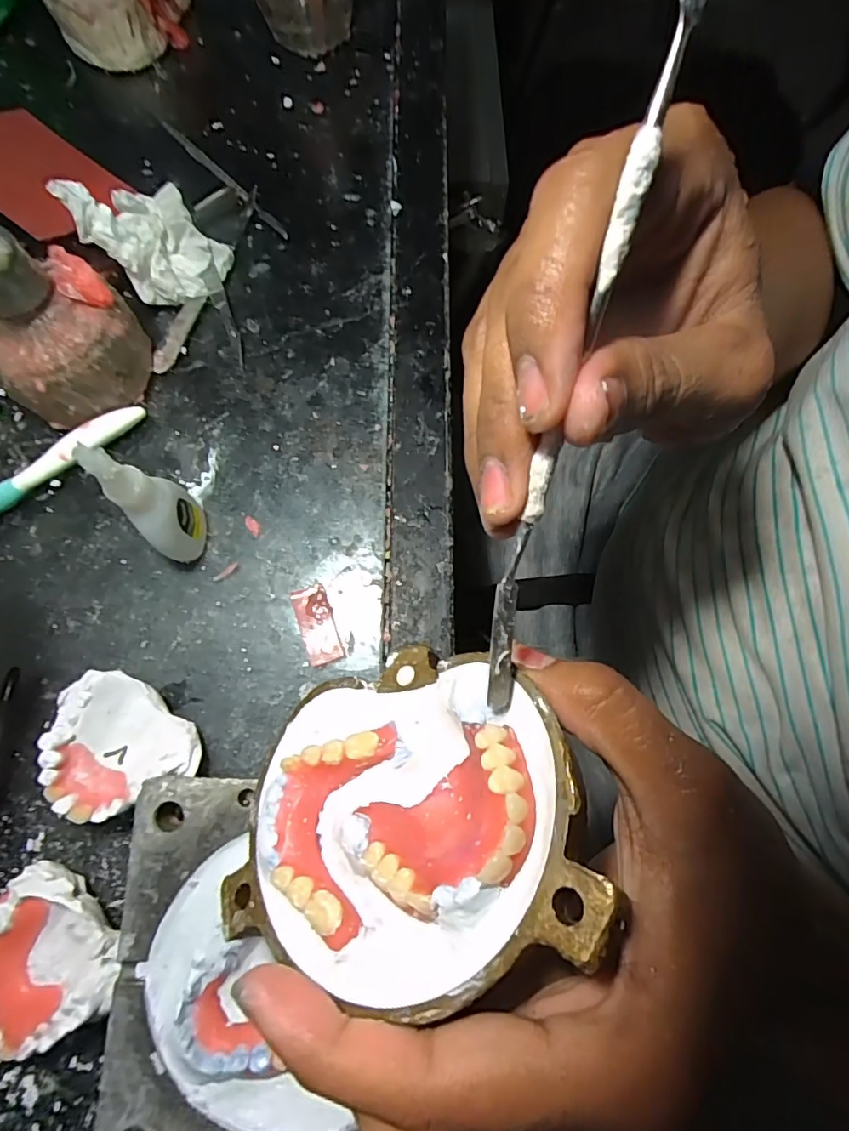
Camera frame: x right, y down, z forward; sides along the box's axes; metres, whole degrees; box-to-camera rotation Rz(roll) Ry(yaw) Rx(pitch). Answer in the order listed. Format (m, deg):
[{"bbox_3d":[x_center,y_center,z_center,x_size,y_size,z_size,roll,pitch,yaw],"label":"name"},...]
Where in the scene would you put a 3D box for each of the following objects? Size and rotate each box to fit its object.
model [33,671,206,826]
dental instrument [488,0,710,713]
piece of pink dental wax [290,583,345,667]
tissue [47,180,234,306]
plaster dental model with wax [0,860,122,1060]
[{"bbox_3d":[-0.137,0.076,0.232,0.056,0.026,0.059,0,74,-1],"label":"model"},{"bbox_3d":[0.037,-0.046,0.118,0.010,0.008,0.184,14,109,3],"label":"dental instrument"},{"bbox_3d":[-0.054,0.029,0.257,0.018,0.004,0.040,-21,76,-6],"label":"piece of pink dental wax"},{"bbox_3d":[-0.148,-0.181,0.287,0.067,0.053,0.046,-25,76,-7],"label":"tissue"},{"bbox_3d":[-0.149,0.159,0.207,0.057,0.027,0.058,24,75,6],"label":"plaster dental model with wax"}]

